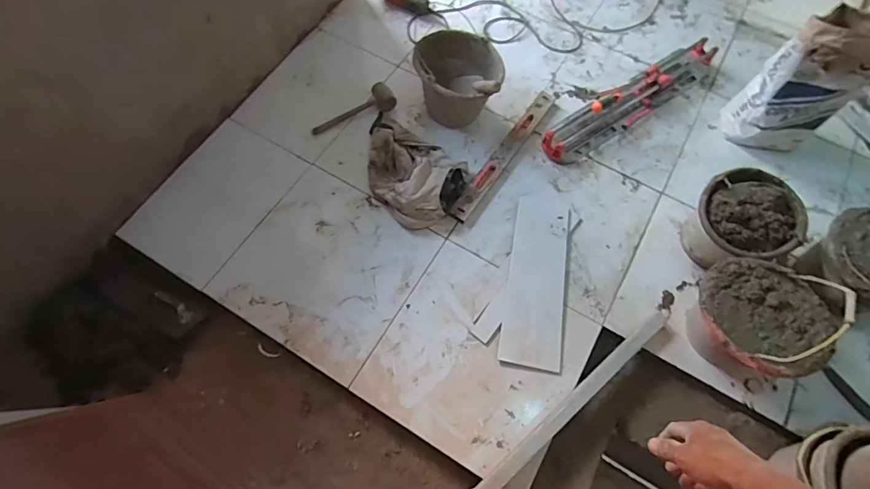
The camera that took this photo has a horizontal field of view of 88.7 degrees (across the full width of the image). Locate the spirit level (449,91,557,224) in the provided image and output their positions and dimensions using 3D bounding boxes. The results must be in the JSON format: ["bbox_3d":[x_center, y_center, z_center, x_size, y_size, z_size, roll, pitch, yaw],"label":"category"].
[{"bbox_3d":[0.232,-0.298,1.437,0.060,0.030,0.590,33,66,12],"label":"spirit level"}]

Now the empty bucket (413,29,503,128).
[{"bbox_3d":[0.069,-0.505,1.427,0.258,0.243,0.241,1,66,-1],"label":"empty bucket"}]

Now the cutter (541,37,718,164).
[{"bbox_3d":[0.701,-0.527,1.520,0.831,0.118,0.153,-33,70,-18],"label":"cutter"}]

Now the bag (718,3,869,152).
[{"bbox_3d":[1.102,-0.472,1.330,0.303,0.423,0.243,-40,72,-20],"label":"bag"}]

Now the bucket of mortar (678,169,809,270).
[{"bbox_3d":[0.823,-0.046,1.235,0.257,0.229,0.238,1,66,-1],"label":"bucket of mortar"}]

